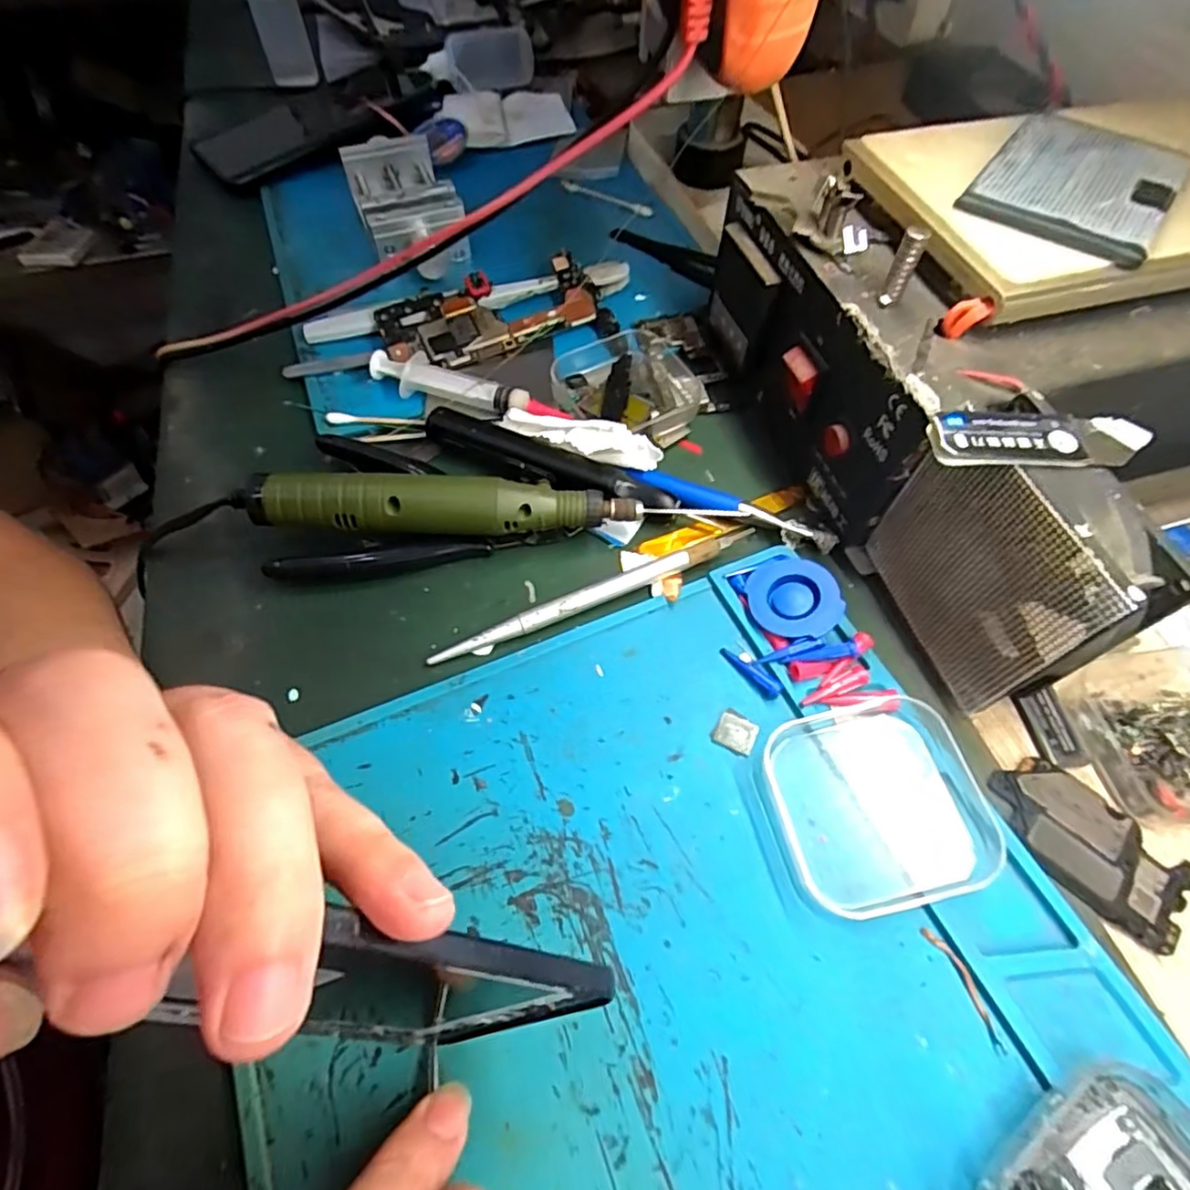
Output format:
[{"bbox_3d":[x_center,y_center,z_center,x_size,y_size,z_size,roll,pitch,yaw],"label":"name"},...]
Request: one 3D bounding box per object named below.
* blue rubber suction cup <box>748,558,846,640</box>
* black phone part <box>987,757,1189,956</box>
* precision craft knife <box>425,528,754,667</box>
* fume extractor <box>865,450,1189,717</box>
[{"bbox_3d":[0.081,0.002,0.256,0.034,0.009,0.034,-8,61,15],"label":"blue rubber suction cup"},{"bbox_3d":[0.169,0.085,0.217,0.064,0.006,0.037,38,66,21],"label":"black phone part"},{"bbox_3d":[0.002,-0.001,0.264,0.145,0.009,0.008,-20,60,-12],"label":"precision craft knife"},{"bbox_3d":[0.139,-0.009,0.221,0.028,0.084,0.080,-15,59,-9],"label":"fume extractor"}]

